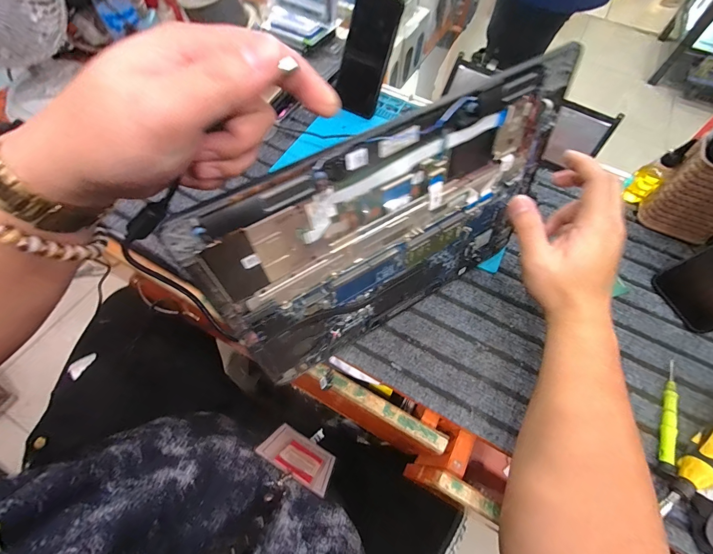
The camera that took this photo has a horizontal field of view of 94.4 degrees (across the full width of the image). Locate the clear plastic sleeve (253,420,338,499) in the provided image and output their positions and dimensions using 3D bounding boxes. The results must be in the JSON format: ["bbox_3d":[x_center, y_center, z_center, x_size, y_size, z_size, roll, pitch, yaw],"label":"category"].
[{"bbox_3d":[-0.072,0.231,0.428,0.091,0.125,0.006,30,82,8],"label":"clear plastic sleeve"}]

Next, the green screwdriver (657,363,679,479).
[{"bbox_3d":[0.323,0.141,0.340,0.011,0.016,0.126,29,64,12],"label":"green screwdriver"}]

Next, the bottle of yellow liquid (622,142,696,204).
[{"bbox_3d":[0.403,-0.141,0.444,0.031,0.089,0.035,-36,69,-19],"label":"bottle of yellow liquid"}]

